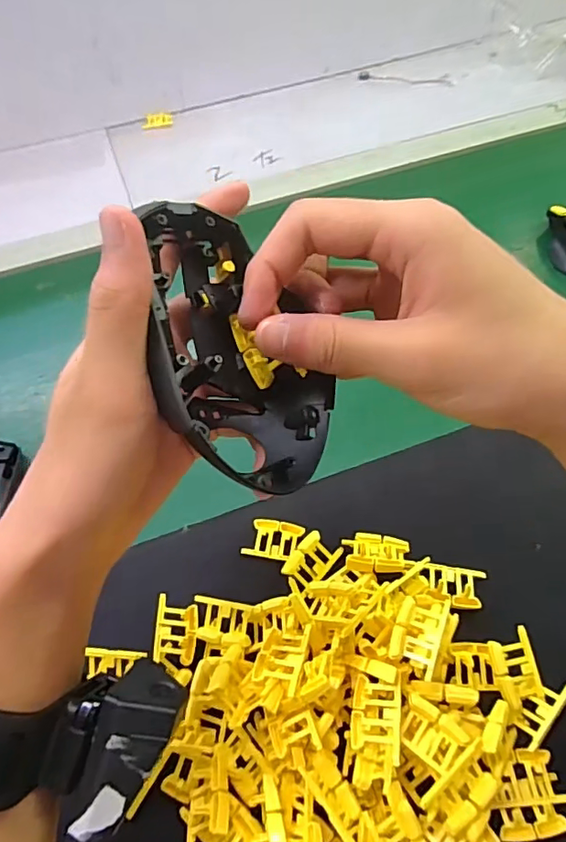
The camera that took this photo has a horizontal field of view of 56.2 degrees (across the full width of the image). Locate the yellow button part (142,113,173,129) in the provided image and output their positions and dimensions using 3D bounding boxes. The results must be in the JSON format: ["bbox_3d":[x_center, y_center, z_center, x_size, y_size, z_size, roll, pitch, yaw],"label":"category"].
[{"bbox_3d":[-0.181,-0.433,0.763,0.042,0.008,0.030,-7,54,0],"label":"yellow button part"}]

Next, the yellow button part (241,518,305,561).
[{"bbox_3d":[-0.007,0.082,0.369,0.037,0.004,0.027,12,55,12],"label":"yellow button part"}]

